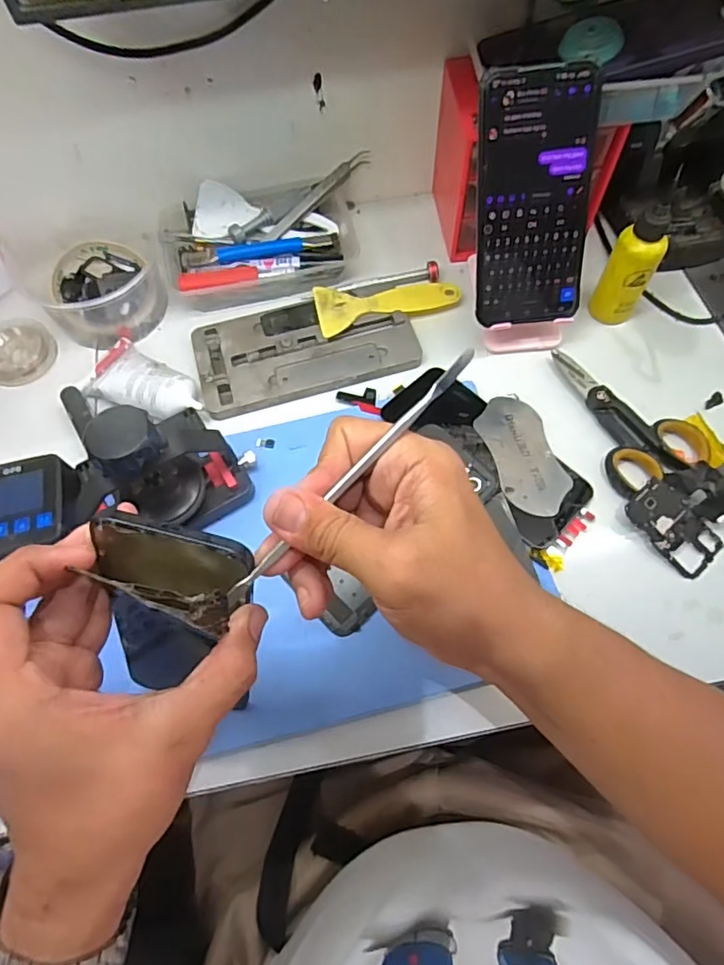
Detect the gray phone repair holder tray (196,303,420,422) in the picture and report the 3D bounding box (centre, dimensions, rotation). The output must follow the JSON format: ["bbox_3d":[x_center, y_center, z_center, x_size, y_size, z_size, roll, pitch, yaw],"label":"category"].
[{"bbox_3d":[-0.047,-0.112,0.470,0.178,0.009,0.090,-14,65,-4],"label":"gray phone repair holder tray"}]

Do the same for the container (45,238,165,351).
[{"bbox_3d":[-0.224,-0.168,0.485,0.091,0.053,0.098,-35,69,-13],"label":"container"}]

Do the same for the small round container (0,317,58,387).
[{"bbox_3d":[-0.295,-0.113,0.484,0.062,0.023,0.051,-40,70,-15],"label":"small round container"}]

